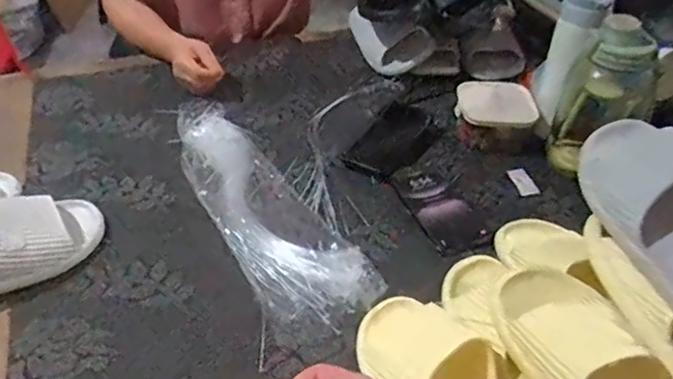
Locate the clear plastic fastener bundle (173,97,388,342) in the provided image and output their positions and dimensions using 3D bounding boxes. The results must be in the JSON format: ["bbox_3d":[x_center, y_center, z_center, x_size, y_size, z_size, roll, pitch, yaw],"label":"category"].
[{"bbox_3d":[-0.104,0.013,0.738,0.130,0.033,0.428,-21,45,-23],"label":"clear plastic fastener bundle"}]

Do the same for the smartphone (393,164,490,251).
[{"bbox_3d":[0.134,0.020,0.748,0.073,0.009,0.156,-14,43,-16],"label":"smartphone"}]

